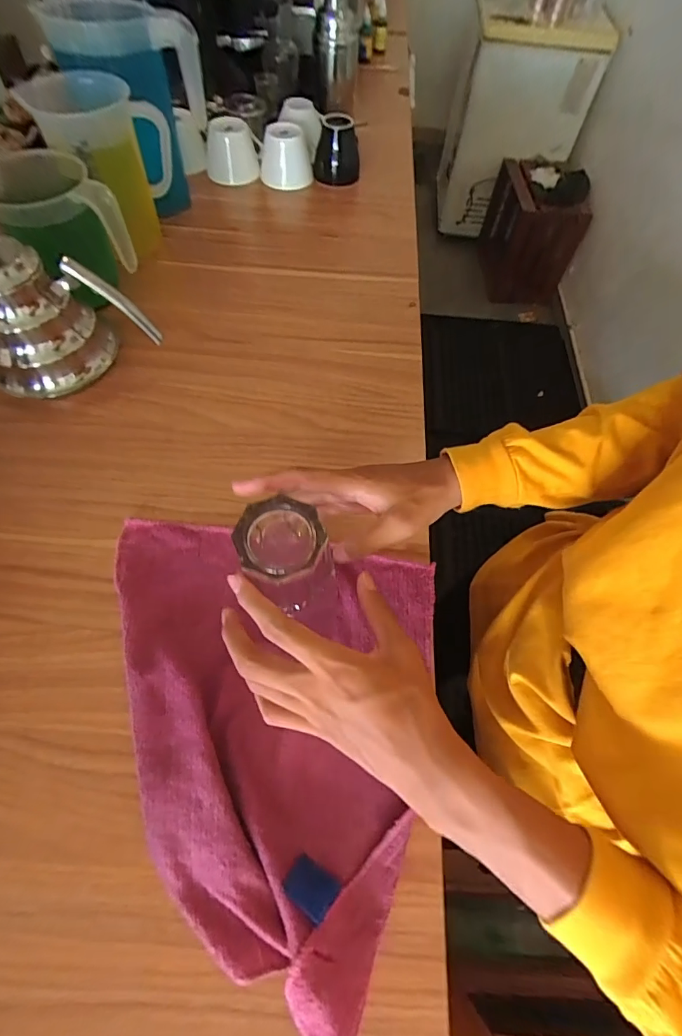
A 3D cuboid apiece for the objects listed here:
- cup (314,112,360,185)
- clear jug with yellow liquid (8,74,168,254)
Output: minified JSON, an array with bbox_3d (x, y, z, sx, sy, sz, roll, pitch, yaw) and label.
[{"bbox_3d":[-0.007,-0.628,0.747,0.076,0.090,0.076,1,62,-2],"label":"cup"},{"bbox_3d":[-0.295,-0.452,0.582,0.118,0.172,0.124,33,65,14],"label":"clear jug with yellow liquid"}]

